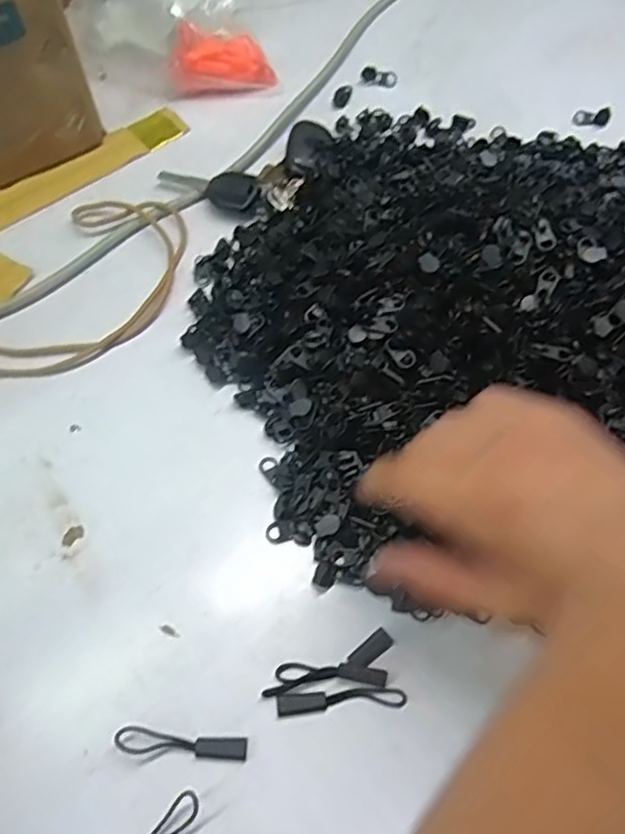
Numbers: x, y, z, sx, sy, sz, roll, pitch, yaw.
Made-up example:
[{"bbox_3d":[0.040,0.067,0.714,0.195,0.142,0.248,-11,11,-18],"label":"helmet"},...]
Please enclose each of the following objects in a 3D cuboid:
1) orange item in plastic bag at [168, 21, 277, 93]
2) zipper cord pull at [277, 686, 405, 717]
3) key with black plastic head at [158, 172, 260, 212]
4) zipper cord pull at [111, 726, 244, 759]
[{"bbox_3d":[-0.070,-0.276,0.486,0.080,0.044,0.033,3,64,1],"label":"orange item in plastic bag"},{"bbox_3d":[0.014,0.136,0.300,0.061,0.004,0.010,-2,64,-2],"label":"zipper cord pull"},{"bbox_3d":[-0.074,-0.162,0.442,0.073,0.010,0.031,16,65,7],"label":"key with black plastic head"},{"bbox_3d":[-0.060,0.150,0.289,0.059,0.007,0.011,2,64,1],"label":"zipper cord pull"}]

